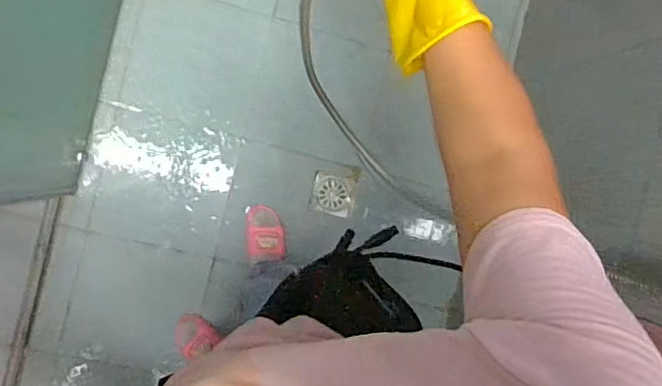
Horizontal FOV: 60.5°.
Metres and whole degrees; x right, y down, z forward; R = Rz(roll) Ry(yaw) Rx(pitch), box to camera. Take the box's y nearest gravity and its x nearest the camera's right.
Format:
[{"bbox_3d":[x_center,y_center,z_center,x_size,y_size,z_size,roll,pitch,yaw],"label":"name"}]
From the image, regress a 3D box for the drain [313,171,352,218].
[{"bbox_3d":[0.005,0.004,1.439,0.096,0.017,0.099,10,91,-9],"label":"drain"}]

